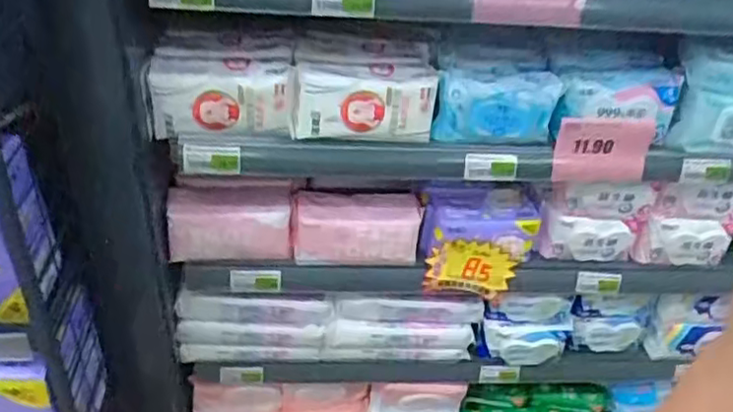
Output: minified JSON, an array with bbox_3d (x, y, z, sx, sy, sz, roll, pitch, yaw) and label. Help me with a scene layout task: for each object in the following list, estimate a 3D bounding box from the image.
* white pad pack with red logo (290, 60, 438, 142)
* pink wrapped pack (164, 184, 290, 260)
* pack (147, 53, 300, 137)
[{"bbox_3d":[-0.004,-0.156,0.960,0.204,0.095,0.087,0,37,-8],"label":"white pad pack with red logo"},{"bbox_3d":[-0.219,0.027,1.076,0.189,0.093,0.074,1,37,-7],"label":"pink wrapped pack"},{"bbox_3d":[-0.199,-0.153,0.926,0.187,0.101,0.059,-4,38,-13],"label":"pack"}]

